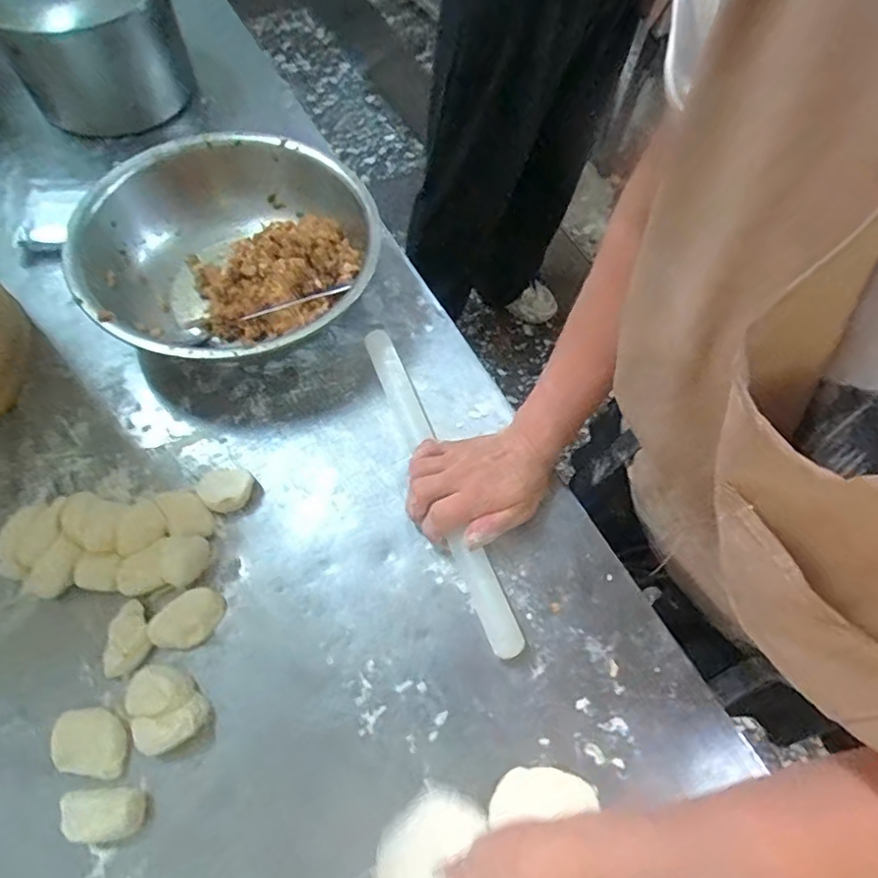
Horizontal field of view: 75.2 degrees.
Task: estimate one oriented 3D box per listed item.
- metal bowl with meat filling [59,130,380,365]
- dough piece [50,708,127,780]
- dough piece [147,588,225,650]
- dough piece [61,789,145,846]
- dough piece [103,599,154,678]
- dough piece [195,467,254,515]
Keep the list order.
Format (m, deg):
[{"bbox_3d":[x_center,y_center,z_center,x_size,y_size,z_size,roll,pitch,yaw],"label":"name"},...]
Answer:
[{"bbox_3d":[-0.190,-0.172,0.558,0.253,0.099,0.272,2,62,-3],"label":"metal bowl with meat filling"},{"bbox_3d":[-0.242,0.212,0.398,0.048,0.019,0.039,9,62,1],"label":"dough piece"},{"bbox_3d":[-0.193,0.139,0.439,0.033,0.020,0.054,42,67,17],"label":"dough piece"},{"bbox_3d":[-0.222,0.248,0.376,0.046,0.026,0.029,0,62,-4],"label":"dough piece"},{"bbox_3d":[-0.230,0.149,0.425,0.028,0.025,0.052,10,62,1],"label":"dough piece"},{"bbox_3d":[-0.185,0.041,0.493,0.043,0.018,0.045,2,62,-3],"label":"dough piece"}]

